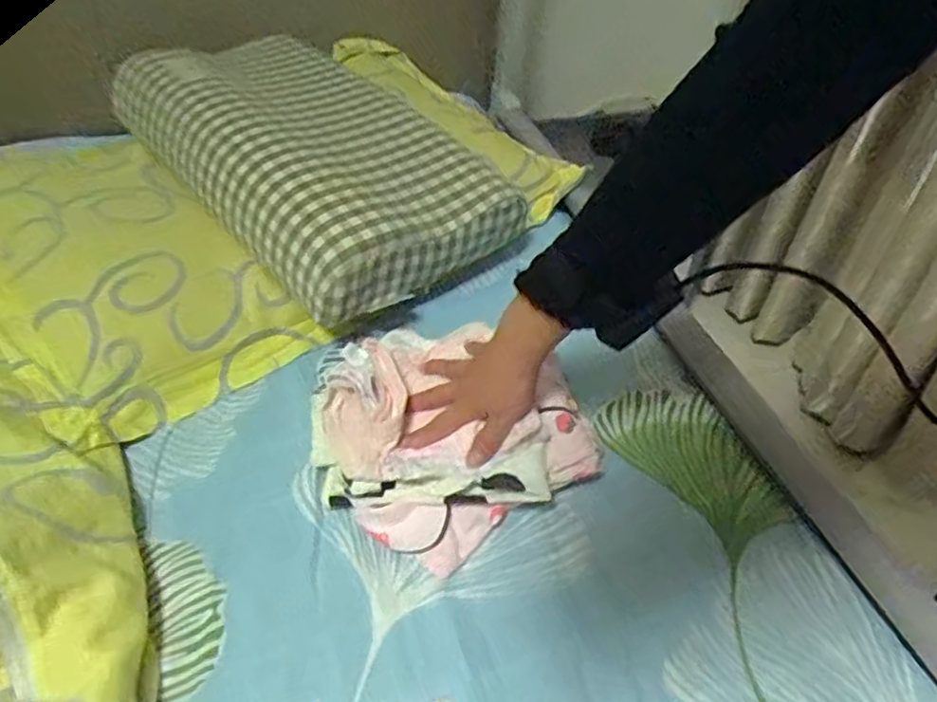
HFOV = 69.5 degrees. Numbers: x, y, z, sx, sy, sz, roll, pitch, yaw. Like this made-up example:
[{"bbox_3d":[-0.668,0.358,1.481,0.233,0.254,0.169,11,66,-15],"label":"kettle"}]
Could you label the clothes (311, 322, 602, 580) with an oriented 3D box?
[{"bbox_3d":[-0.028,0.053,0.630,0.232,0.074,0.252,-19,45,-17],"label":"clothes"}]

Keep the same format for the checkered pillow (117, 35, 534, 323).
[{"bbox_3d":[-0.195,-0.253,0.838,0.312,0.106,0.486,-25,49,-27],"label":"checkered pillow"}]

